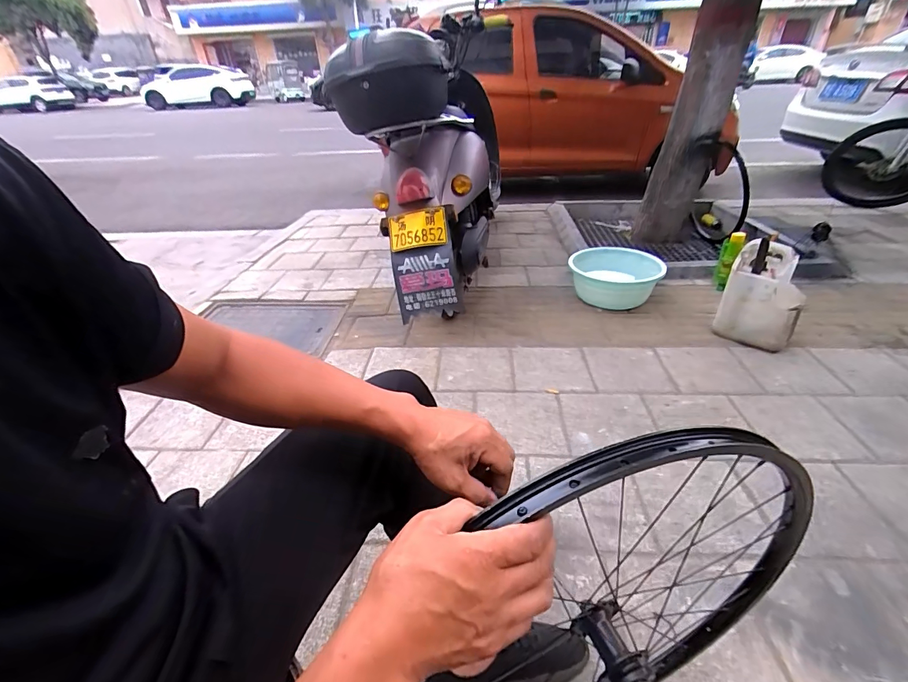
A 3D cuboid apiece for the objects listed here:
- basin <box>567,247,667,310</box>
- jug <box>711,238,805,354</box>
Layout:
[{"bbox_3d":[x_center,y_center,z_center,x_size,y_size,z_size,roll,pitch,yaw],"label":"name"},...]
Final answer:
[{"bbox_3d":[0.655,-0.255,1.667,0.338,0.162,0.338,7,35,14],"label":"basin"},{"bbox_3d":[1.002,-0.141,1.312,0.217,0.318,0.139,23,43,32],"label":"jug"}]

